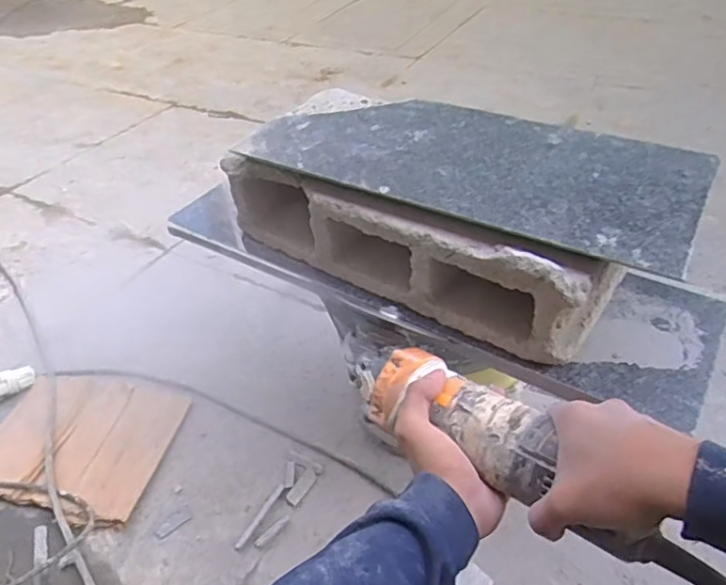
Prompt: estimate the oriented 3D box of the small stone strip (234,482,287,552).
[{"bbox_3d":[-0.137,0.296,0.748,0.013,0.004,0.099,20,47,26],"label":"small stone strip"}]

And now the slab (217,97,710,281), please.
[{"bbox_3d":[0.090,-0.125,0.522,0.407,0.014,0.178,18,46,24],"label":"slab"}]

